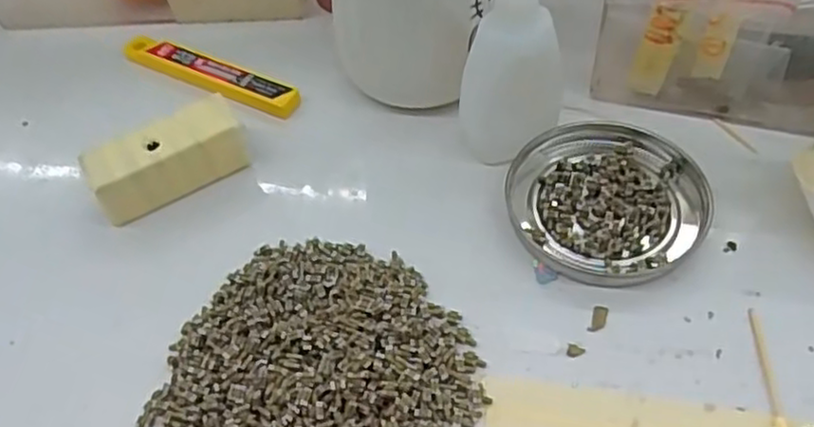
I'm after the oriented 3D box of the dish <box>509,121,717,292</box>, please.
[{"bbox_3d":[0.083,-0.007,0.290,0.079,0.009,0.077,-3,53,3],"label":"dish"}]

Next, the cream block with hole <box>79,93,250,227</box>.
[{"bbox_3d":[-0.103,-0.023,0.307,0.064,0.028,0.024,-27,55,-14],"label":"cream block with hole"}]

